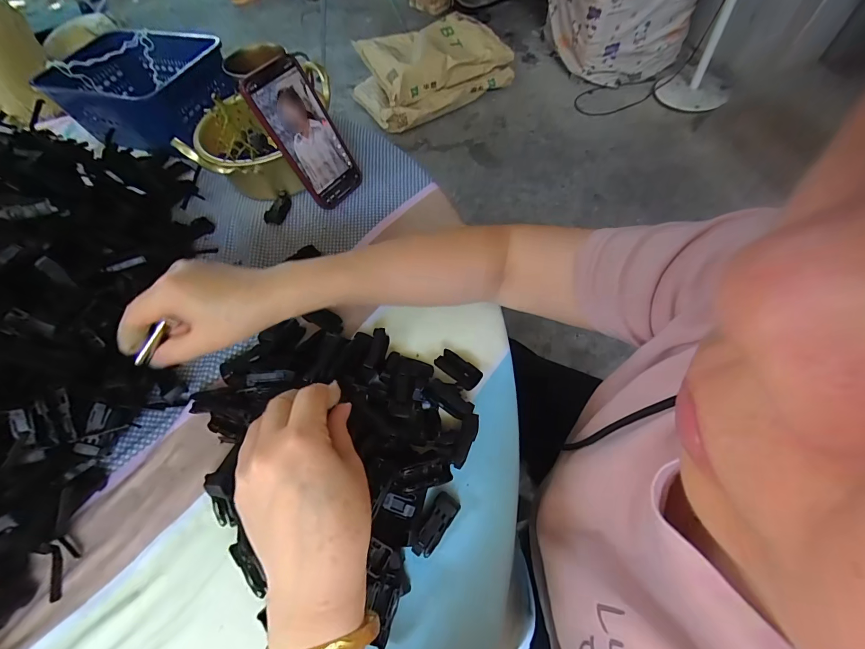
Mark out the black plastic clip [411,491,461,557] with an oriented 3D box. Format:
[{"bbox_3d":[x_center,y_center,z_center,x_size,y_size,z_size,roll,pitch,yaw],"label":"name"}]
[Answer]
[{"bbox_3d":[0.003,0.159,0.298,0.018,0.016,0.048,29,66,19],"label":"black plastic clip"}]

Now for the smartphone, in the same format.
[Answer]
[{"bbox_3d":[-0.150,-0.226,0.454,0.014,0.158,0.075,17,59,43],"label":"smartphone"}]

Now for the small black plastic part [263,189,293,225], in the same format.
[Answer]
[{"bbox_3d":[-0.202,-0.155,0.494,0.024,0.012,0.052,8,61,8],"label":"small black plastic part"}]

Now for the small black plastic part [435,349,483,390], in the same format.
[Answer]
[{"bbox_3d":[0.025,0.044,0.361,0.047,0.012,0.021,35,68,21],"label":"small black plastic part"}]

